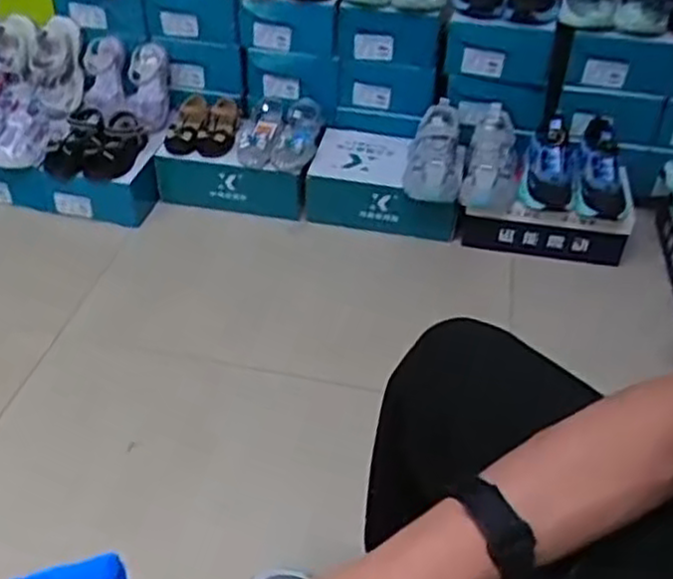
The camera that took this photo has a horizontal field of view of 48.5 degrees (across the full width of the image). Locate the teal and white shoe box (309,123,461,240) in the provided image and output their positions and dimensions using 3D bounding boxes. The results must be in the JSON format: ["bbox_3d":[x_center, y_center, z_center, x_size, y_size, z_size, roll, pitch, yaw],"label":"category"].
[{"bbox_3d":[0.118,-0.233,1.620,0.322,0.127,0.216,14,43,14],"label":"teal and white shoe box"}]

